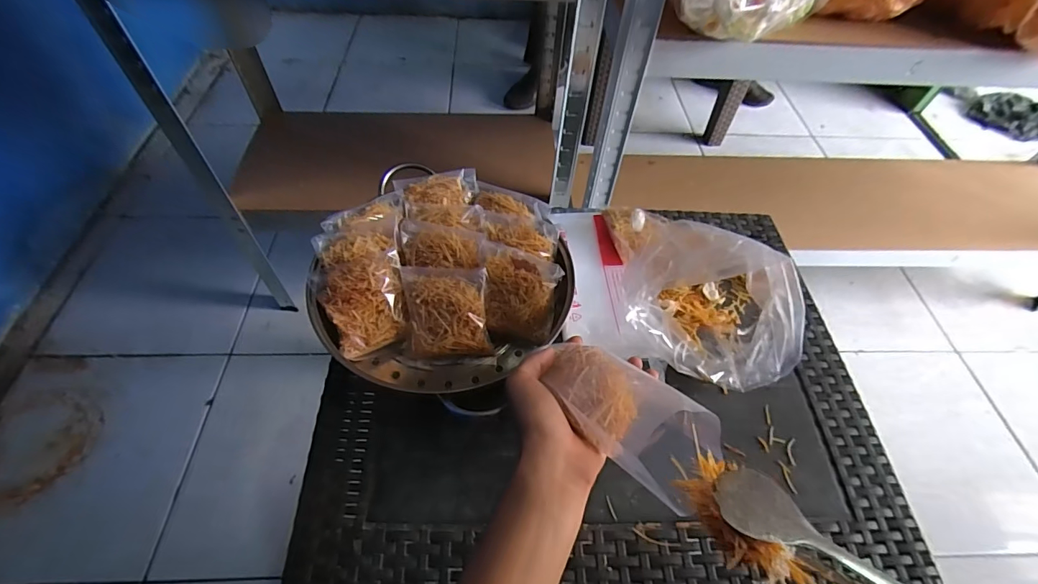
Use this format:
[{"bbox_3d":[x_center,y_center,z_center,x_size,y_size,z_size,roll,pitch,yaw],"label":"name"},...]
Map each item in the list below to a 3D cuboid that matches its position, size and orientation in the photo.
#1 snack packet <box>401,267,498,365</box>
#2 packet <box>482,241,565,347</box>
[{"bbox_3d":[-0.071,0.025,0.458,0.082,0.026,0.100,-6,96,-1],"label":"snack packet"},{"bbox_3d":[-0.003,0.007,0.465,0.082,0.022,0.097,12,93,2],"label":"packet"}]

